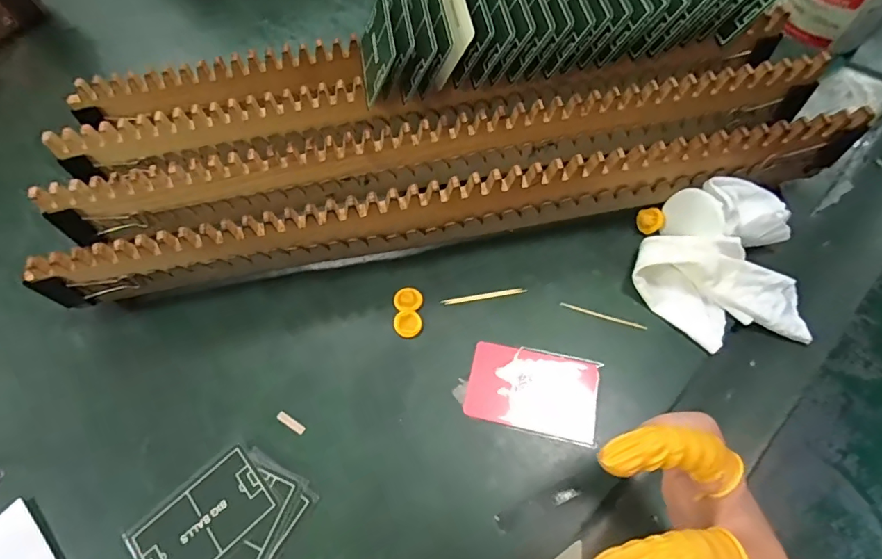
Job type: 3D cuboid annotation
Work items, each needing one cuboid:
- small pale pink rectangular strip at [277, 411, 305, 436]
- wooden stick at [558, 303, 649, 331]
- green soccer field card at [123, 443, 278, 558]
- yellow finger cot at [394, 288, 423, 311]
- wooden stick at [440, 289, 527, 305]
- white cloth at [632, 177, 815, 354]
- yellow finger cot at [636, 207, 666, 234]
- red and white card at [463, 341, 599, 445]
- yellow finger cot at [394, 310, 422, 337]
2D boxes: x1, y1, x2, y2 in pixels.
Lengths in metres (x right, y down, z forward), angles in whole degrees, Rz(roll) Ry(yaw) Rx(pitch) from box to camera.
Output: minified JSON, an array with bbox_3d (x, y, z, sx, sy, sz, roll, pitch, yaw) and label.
[{"bbox_3d":[-0.103,0.099,0.323,0.023,0.004,0.006,30,68,16],"label":"small pale pink rectangular strip"},{"bbox_3d":[0.120,0.027,0.347,0.062,0.004,0.004,18,65,11],"label":"wooden stick"},{"bbox_3d":[-0.151,0.152,0.296,0.084,0.004,0.053,-40,68,-16],"label":"green soccer field card"},{"bbox_3d":[-0.025,0.014,0.357,0.021,0.004,0.020,-6,63,0],"label":"yellow finger cot"},{"bbox_3d":[0.033,0.012,0.356,0.064,0.004,0.004,-9,63,-2],"label":"wooden stick"},{"bbox_3d":[0.200,-0.010,0.336,0.114,0.048,0.118,-13,63,-4],"label":"white cloth"},{"bbox_3d":[0.165,-0.045,0.371,0.016,0.017,0.018,-19,64,-7],"label":"yellow finger cot"},{"bbox_3d":[0.063,0.075,0.323,0.086,0.004,0.054,11,64,8],"label":"red and white card"},{"bbox_3d":[-0.025,0.032,0.348,0.020,0.004,0.021,-1,63,2],"label":"yellow finger cot"}]

